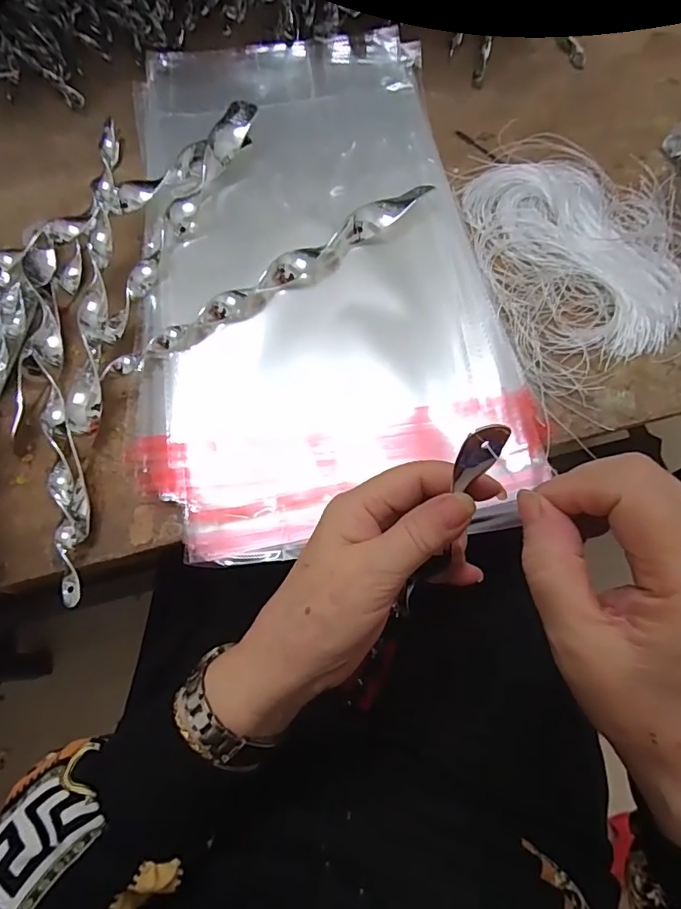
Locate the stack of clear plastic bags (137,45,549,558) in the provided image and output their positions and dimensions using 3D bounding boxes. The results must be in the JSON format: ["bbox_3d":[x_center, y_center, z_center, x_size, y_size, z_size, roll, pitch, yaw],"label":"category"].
[{"bbox_3d":[-0.023,-0.160,0.377,0.244,0.027,0.446,-7,69,-2],"label":"stack of clear plastic bags"}]

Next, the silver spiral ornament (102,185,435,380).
[{"bbox_3d":[-0.045,-0.130,0.359,0.262,0.030,0.026,-31,72,-10],"label":"silver spiral ornament"}]

